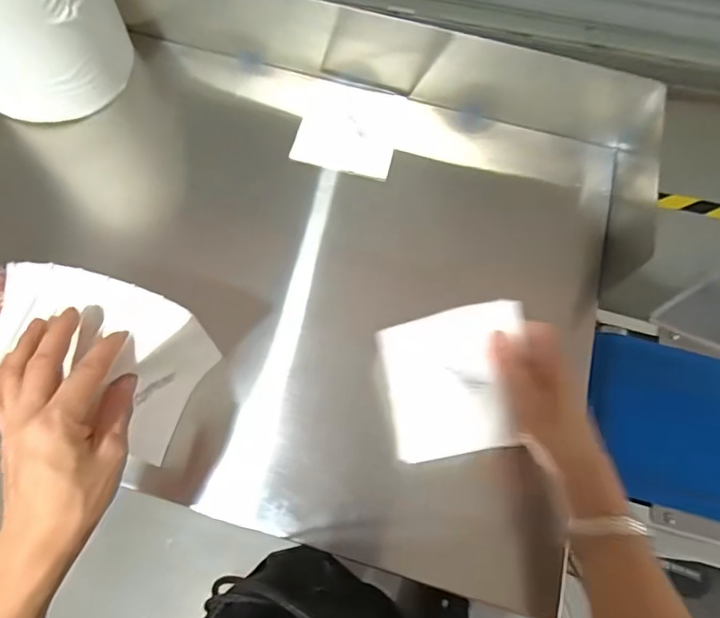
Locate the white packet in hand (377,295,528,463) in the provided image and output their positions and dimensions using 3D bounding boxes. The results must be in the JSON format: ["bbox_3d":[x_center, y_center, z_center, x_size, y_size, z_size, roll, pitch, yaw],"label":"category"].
[{"bbox_3d":[0.081,0.061,0.428,0.121,0.011,0.118,-13,77,18],"label":"white packet in hand"}]

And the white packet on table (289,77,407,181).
[{"bbox_3d":[-0.012,-0.213,0.592,0.112,0.011,0.115,15,78,-1],"label":"white packet on table"}]

